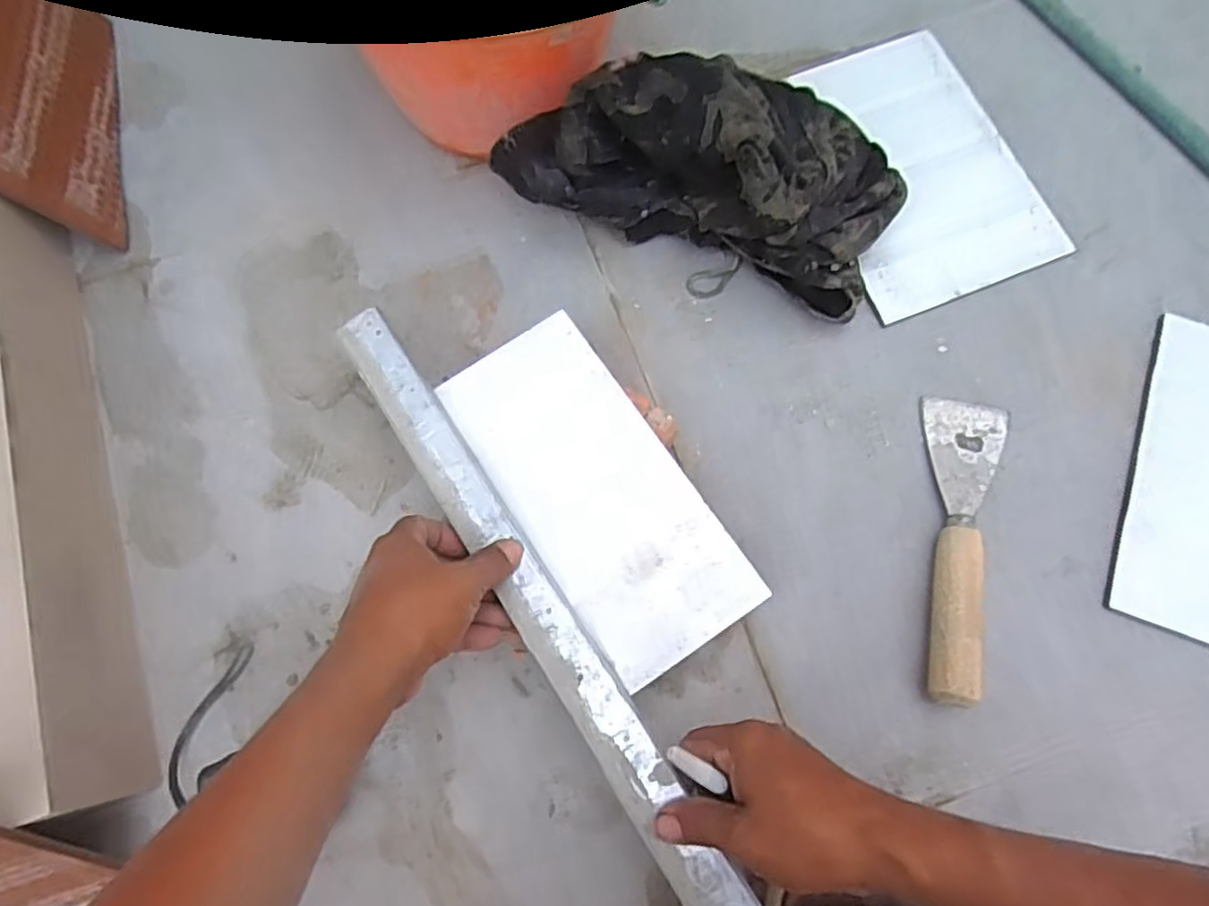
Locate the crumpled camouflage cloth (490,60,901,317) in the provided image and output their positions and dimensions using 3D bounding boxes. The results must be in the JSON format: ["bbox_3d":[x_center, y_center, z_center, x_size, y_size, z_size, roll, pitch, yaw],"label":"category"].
[{"bbox_3d":[0.076,-0.230,0.543,0.302,0.127,0.144,19,75,6],"label":"crumpled camouflage cloth"}]

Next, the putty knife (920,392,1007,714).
[{"bbox_3d":[0.265,0.063,0.511,0.057,0.037,0.225,9,75,3],"label":"putty knife"}]

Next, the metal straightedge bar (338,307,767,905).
[{"bbox_3d":[-0.037,0.104,0.443,0.037,0.013,0.490,-32,75,-8],"label":"metal straightedge bar"}]

